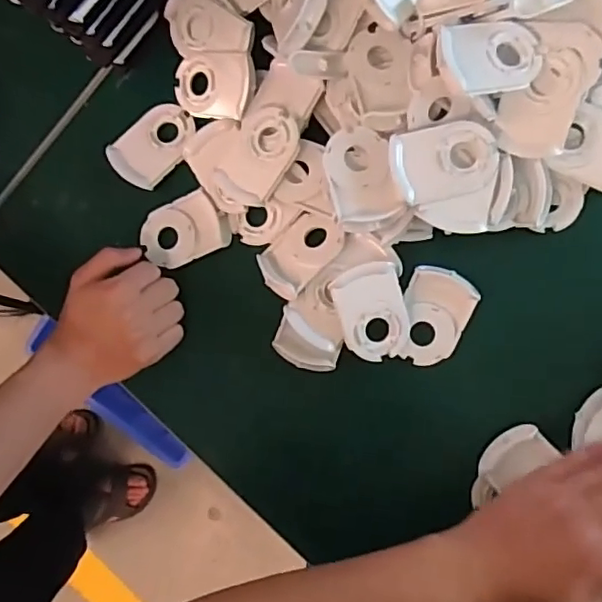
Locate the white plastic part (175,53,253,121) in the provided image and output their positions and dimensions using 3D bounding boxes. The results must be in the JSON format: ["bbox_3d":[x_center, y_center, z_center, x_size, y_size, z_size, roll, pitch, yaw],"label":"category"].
[{"bbox_3d":[-0.081,-0.197,0.542,0.077,0.026,0.054,11,89,9],"label":"white plastic part"}]

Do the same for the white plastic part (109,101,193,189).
[{"bbox_3d":[-0.141,-0.151,0.553,0.063,0.016,0.081,42,94,8],"label":"white plastic part"}]

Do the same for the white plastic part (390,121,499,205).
[{"bbox_3d":[0.112,-0.111,0.457,0.079,0.012,0.057,-14,85,8],"label":"white plastic part"}]

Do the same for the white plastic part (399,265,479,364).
[{"bbox_3d":[0.115,0.014,0.510,0.056,0.008,0.082,22,91,9],"label":"white plastic part"}]

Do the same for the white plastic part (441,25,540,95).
[{"bbox_3d":[0.147,-0.186,0.450,0.081,0.012,0.053,-8,85,-14],"label":"white plastic part"}]

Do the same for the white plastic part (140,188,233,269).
[{"bbox_3d":[-0.110,-0.065,0.548,0.081,0.016,0.058,-20,85,7],"label":"white plastic part"}]

